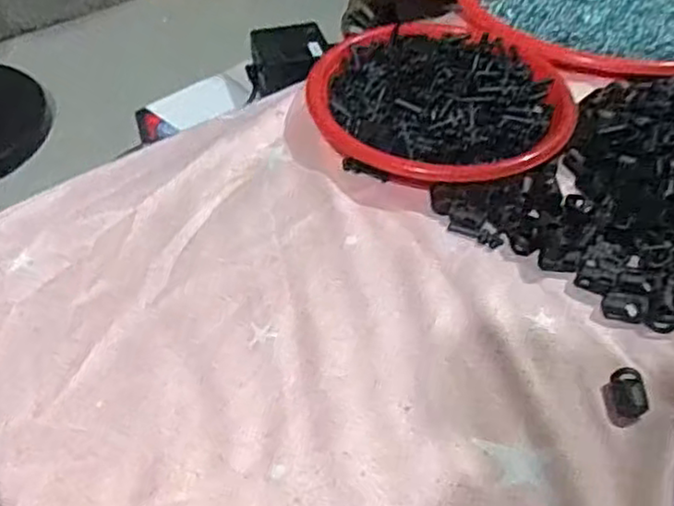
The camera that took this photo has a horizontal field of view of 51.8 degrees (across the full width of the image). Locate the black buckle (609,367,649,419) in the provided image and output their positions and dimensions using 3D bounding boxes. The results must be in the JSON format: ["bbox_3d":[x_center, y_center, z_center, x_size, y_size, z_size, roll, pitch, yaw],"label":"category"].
[{"bbox_3d":[0.129,0.061,0.305,0.015,0.005,0.023,9,46,7],"label":"black buckle"}]

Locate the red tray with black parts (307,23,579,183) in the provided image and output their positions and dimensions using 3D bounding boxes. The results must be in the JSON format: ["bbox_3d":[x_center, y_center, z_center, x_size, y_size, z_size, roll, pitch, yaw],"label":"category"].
[{"bbox_3d":[0.065,-0.102,0.439,0.161,0.032,0.133,12,46,9],"label":"red tray with black parts"}]

